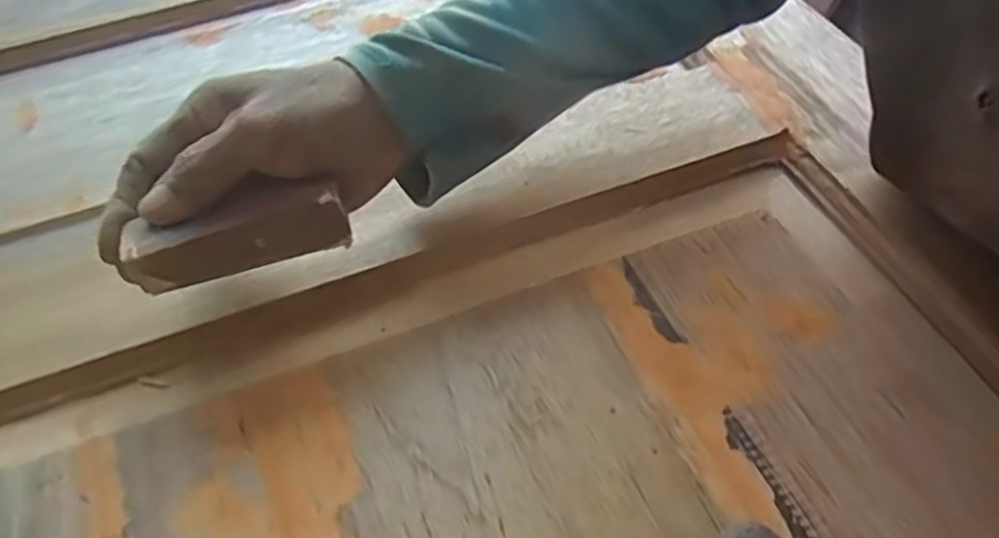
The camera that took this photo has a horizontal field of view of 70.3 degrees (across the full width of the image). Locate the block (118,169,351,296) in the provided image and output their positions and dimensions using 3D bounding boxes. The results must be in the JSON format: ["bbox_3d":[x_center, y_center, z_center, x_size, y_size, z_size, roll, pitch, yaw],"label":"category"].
[{"bbox_3d":[-0.120,-0.018,0.330,0.093,0.034,0.024,-18,17,-7],"label":"block"}]

